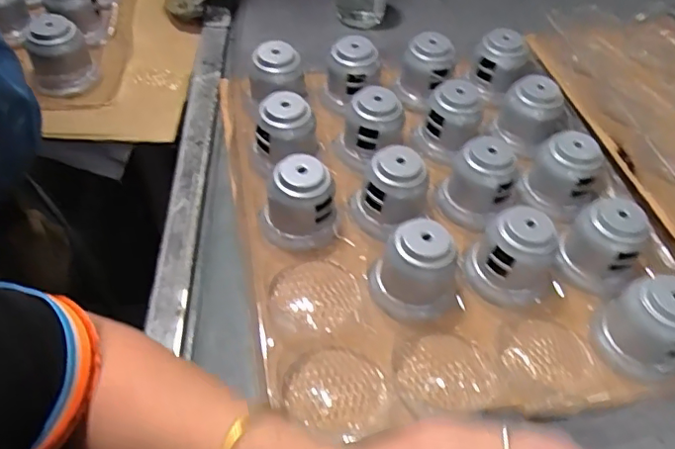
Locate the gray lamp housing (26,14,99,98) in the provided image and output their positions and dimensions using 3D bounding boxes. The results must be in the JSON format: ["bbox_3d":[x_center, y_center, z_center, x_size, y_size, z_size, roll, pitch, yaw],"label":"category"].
[{"bbox_3d":[-0.364,-0.223,0.733,0.077,0.078,0.080,-19,57,-18],"label":"gray lamp housing"}]

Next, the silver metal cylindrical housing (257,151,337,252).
[{"bbox_3d":[-0.042,-0.023,0.594,0.076,0.074,0.070,2,54,-3],"label":"silver metal cylindrical housing"}]

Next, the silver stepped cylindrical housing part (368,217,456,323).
[{"bbox_3d":[0.078,0.047,0.554,0.082,0.077,0.074,8,53,1],"label":"silver stepped cylindrical housing part"}]

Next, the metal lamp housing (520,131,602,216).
[{"bbox_3d":[0.260,-0.062,0.640,0.073,0.071,0.059,18,54,8],"label":"metal lamp housing"}]

